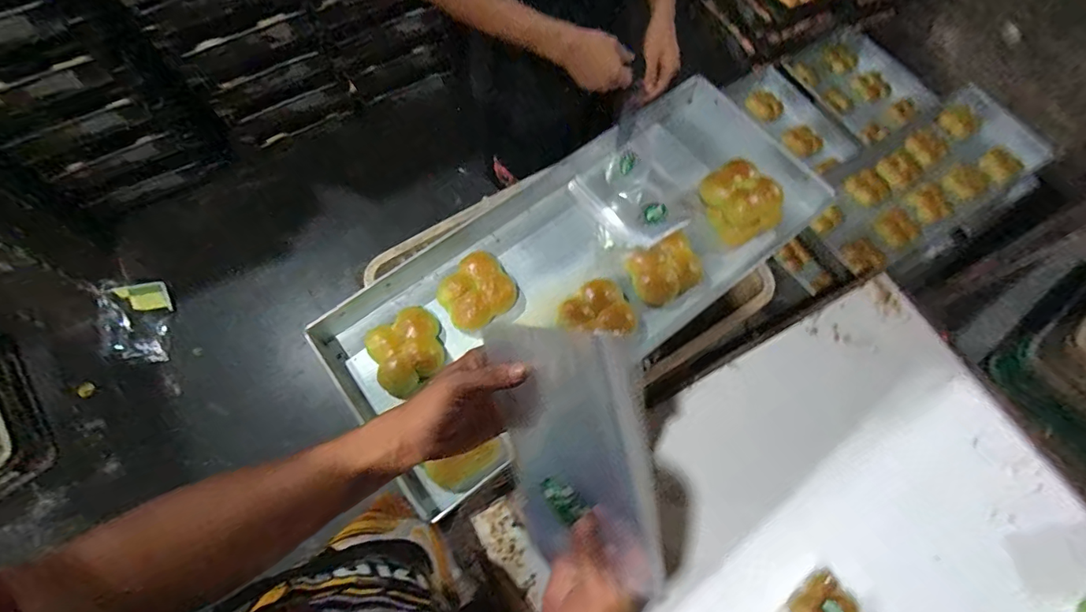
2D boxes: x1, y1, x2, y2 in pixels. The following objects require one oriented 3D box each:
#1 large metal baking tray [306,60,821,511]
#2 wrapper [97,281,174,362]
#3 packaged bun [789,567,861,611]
[{"bbox_3d":[0.069,-0.071,0.842,0.853,0.079,0.358,-36,73,-13],"label":"large metal baking tray"},{"bbox_3d":[-1.175,0.046,1.437,0.159,0.028,0.229,-2,84,-33],"label":"wrapper"},{"bbox_3d":[0.560,0.605,0.993,0.129,0.042,0.105,-39,74,-14],"label":"packaged bun"}]

